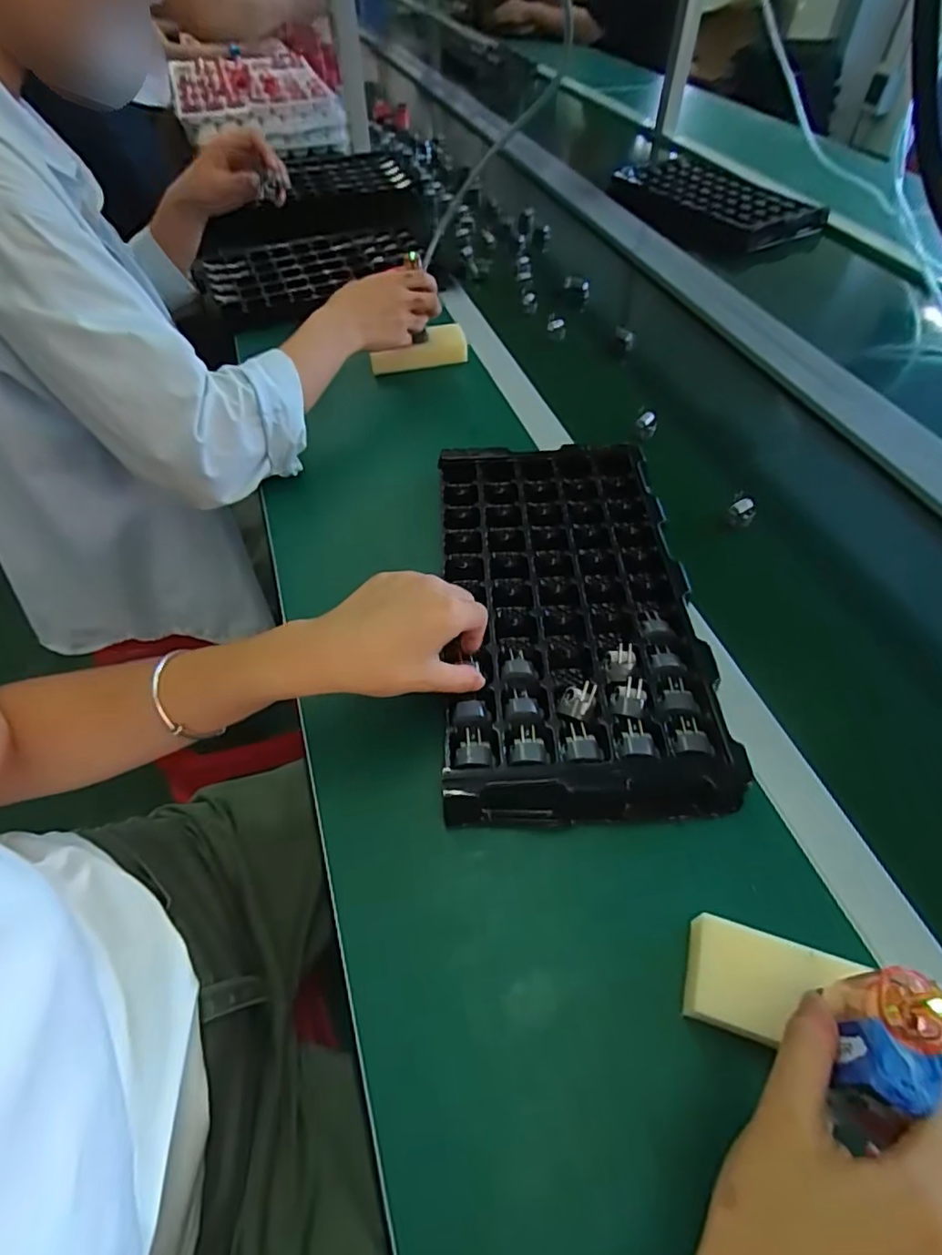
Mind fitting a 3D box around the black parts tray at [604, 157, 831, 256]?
[{"bbox_3d":[0.422,-0.757,1.031,0.186,0.036,0.357,-30,57,-20],"label":"black parts tray"}]

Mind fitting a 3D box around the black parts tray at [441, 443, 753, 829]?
[{"bbox_3d":[0.077,-0.022,0.490,0.197,0.037,0.362,-3,52,-1],"label":"black parts tray"}]

